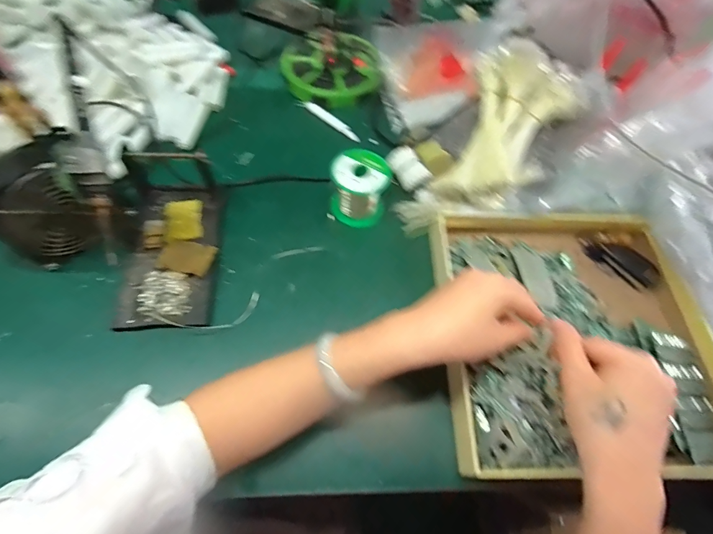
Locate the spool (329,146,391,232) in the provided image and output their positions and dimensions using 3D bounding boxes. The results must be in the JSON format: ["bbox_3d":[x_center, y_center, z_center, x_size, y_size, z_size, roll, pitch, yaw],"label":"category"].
[{"bbox_3d":[0.004,-0.100,0.468,0.070,0.081,0.068,2,63,-3],"label":"spool"}]

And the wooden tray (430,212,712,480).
[{"bbox_3d":[0.242,0.068,0.408,0.301,0.056,0.292,2,63,-3],"label":"wooden tray"}]

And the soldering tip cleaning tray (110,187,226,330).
[{"bbox_3d":[-0.217,-0.017,0.440,0.100,0.018,0.188,-1,63,-5],"label":"soldering tip cleaning tray"}]

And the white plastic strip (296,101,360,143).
[{"bbox_3d":[-0.043,-0.236,0.577,0.123,0.012,0.017,35,66,14],"label":"white plastic strip"}]

